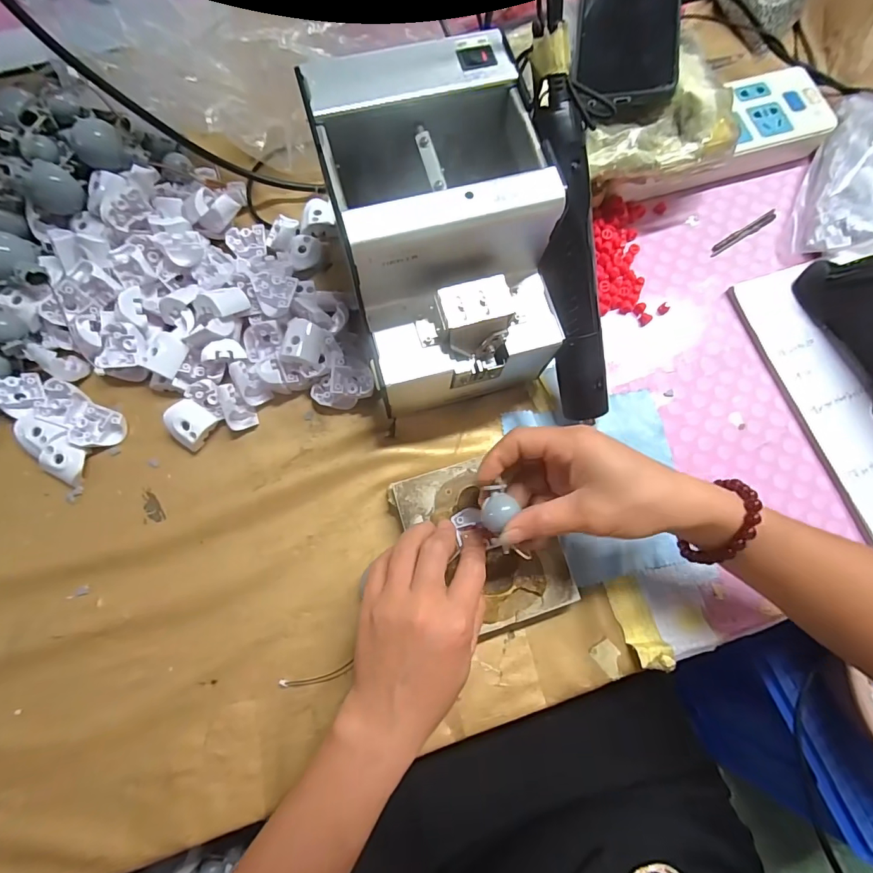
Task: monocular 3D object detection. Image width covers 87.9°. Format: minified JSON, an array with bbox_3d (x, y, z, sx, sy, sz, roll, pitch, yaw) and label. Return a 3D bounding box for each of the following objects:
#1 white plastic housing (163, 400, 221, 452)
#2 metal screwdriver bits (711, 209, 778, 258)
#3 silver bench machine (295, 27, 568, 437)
[{"bbox_3d":[-0.187,-0.009,0.345,0.031,0.021,0.031,30,77,6],"label":"white plastic housing"},{"bbox_3d":[0.282,-0.187,0.414,0.083,0.009,0.009,-33,79,-9],"label":"metal screwdriver bits"},{"bbox_3d":[0.003,-0.126,0.316,0.126,0.145,0.188,-14,77,-5],"label":"silver bench machine"}]

